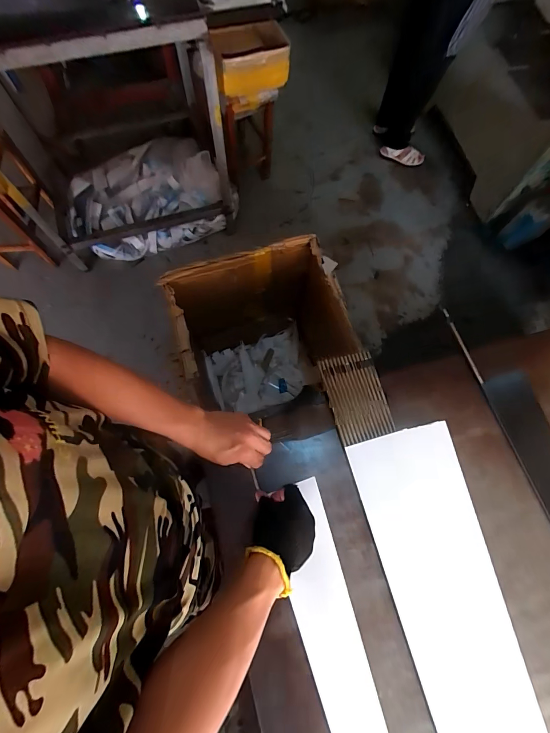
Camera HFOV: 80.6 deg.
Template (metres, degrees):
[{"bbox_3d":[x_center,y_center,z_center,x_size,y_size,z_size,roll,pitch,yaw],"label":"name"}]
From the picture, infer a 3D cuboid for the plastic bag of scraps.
[{"bbox_3d":[-0.565,-0.773,1.478,0.734,0.301,0.436,-13,74,-6],"label":"plastic bag of scraps"}]

